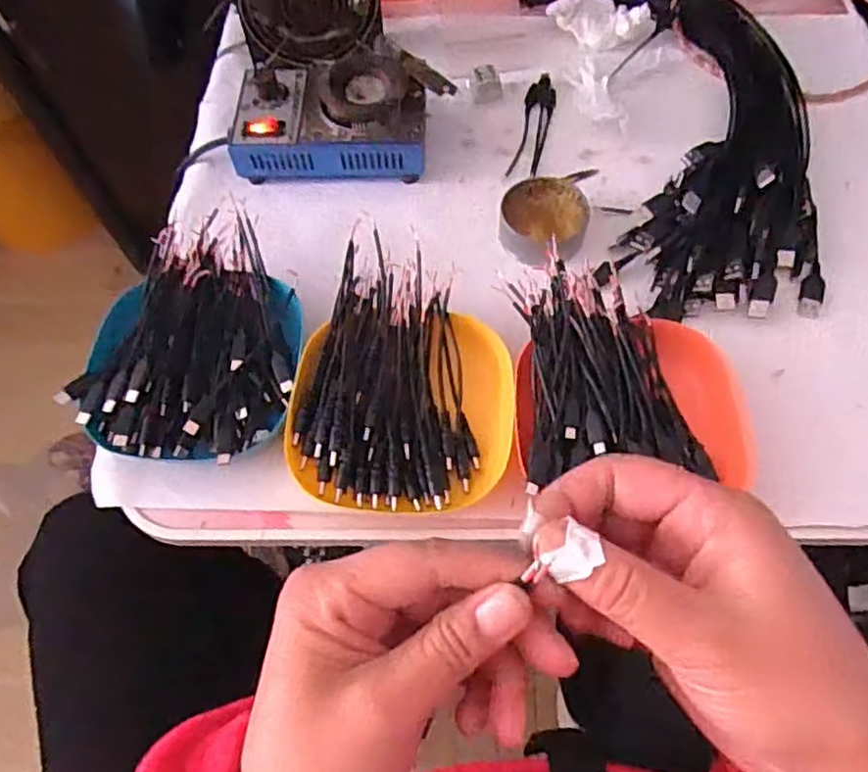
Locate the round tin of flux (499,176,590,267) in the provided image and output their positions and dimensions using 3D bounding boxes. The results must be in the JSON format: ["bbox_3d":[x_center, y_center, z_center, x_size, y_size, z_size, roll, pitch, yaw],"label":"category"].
[{"bbox_3d":[0.082,-0.124,0.516,0.063,0.027,0.064,4,63,5],"label":"round tin of flux"}]

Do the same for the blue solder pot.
[{"bbox_3d":[-0.083,-0.216,0.553,0.150,0.062,0.095,-1,63,2],"label":"blue solder pot"}]

